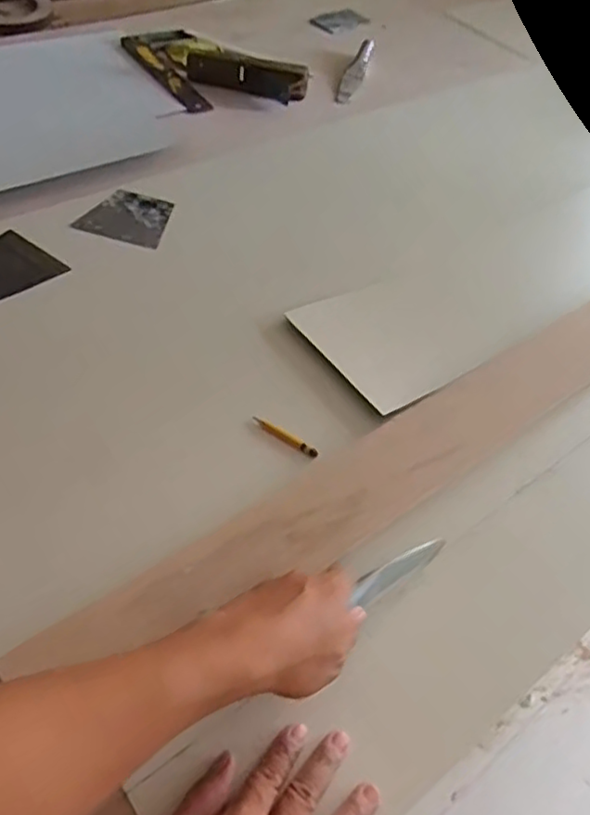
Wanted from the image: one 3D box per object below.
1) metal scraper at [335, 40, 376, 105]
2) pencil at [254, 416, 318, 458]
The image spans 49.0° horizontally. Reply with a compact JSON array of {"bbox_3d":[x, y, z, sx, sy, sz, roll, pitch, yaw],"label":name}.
[{"bbox_3d":[0.104,-0.588,1.127,0.034,0.024,0.225,16,51,5],"label":"metal scraper"},{"bbox_3d":[-0.010,0.028,0.619,0.072,0.009,0.008,30,53,19],"label":"pencil"}]

